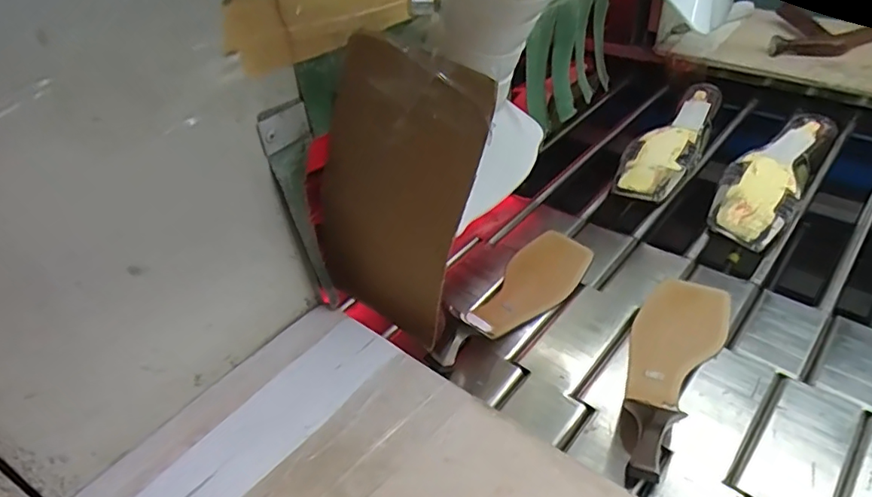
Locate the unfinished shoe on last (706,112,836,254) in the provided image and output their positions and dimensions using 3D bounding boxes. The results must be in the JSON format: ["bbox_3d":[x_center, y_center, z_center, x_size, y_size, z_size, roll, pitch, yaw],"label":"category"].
[{"bbox_3d":[0.386,-0.083,0.651,0.081,0.058,0.212,25,49,31],"label":"unfinished shoe on last"}]

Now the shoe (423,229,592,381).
[{"bbox_3d":[0.079,0.037,0.549,0.071,0.057,0.229,23,48,30],"label":"shoe"}]

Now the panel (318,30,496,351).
[{"bbox_3d":[-0.034,-0.036,0.442,0.123,0.227,0.017,29,34,21],"label":"panel"}]

